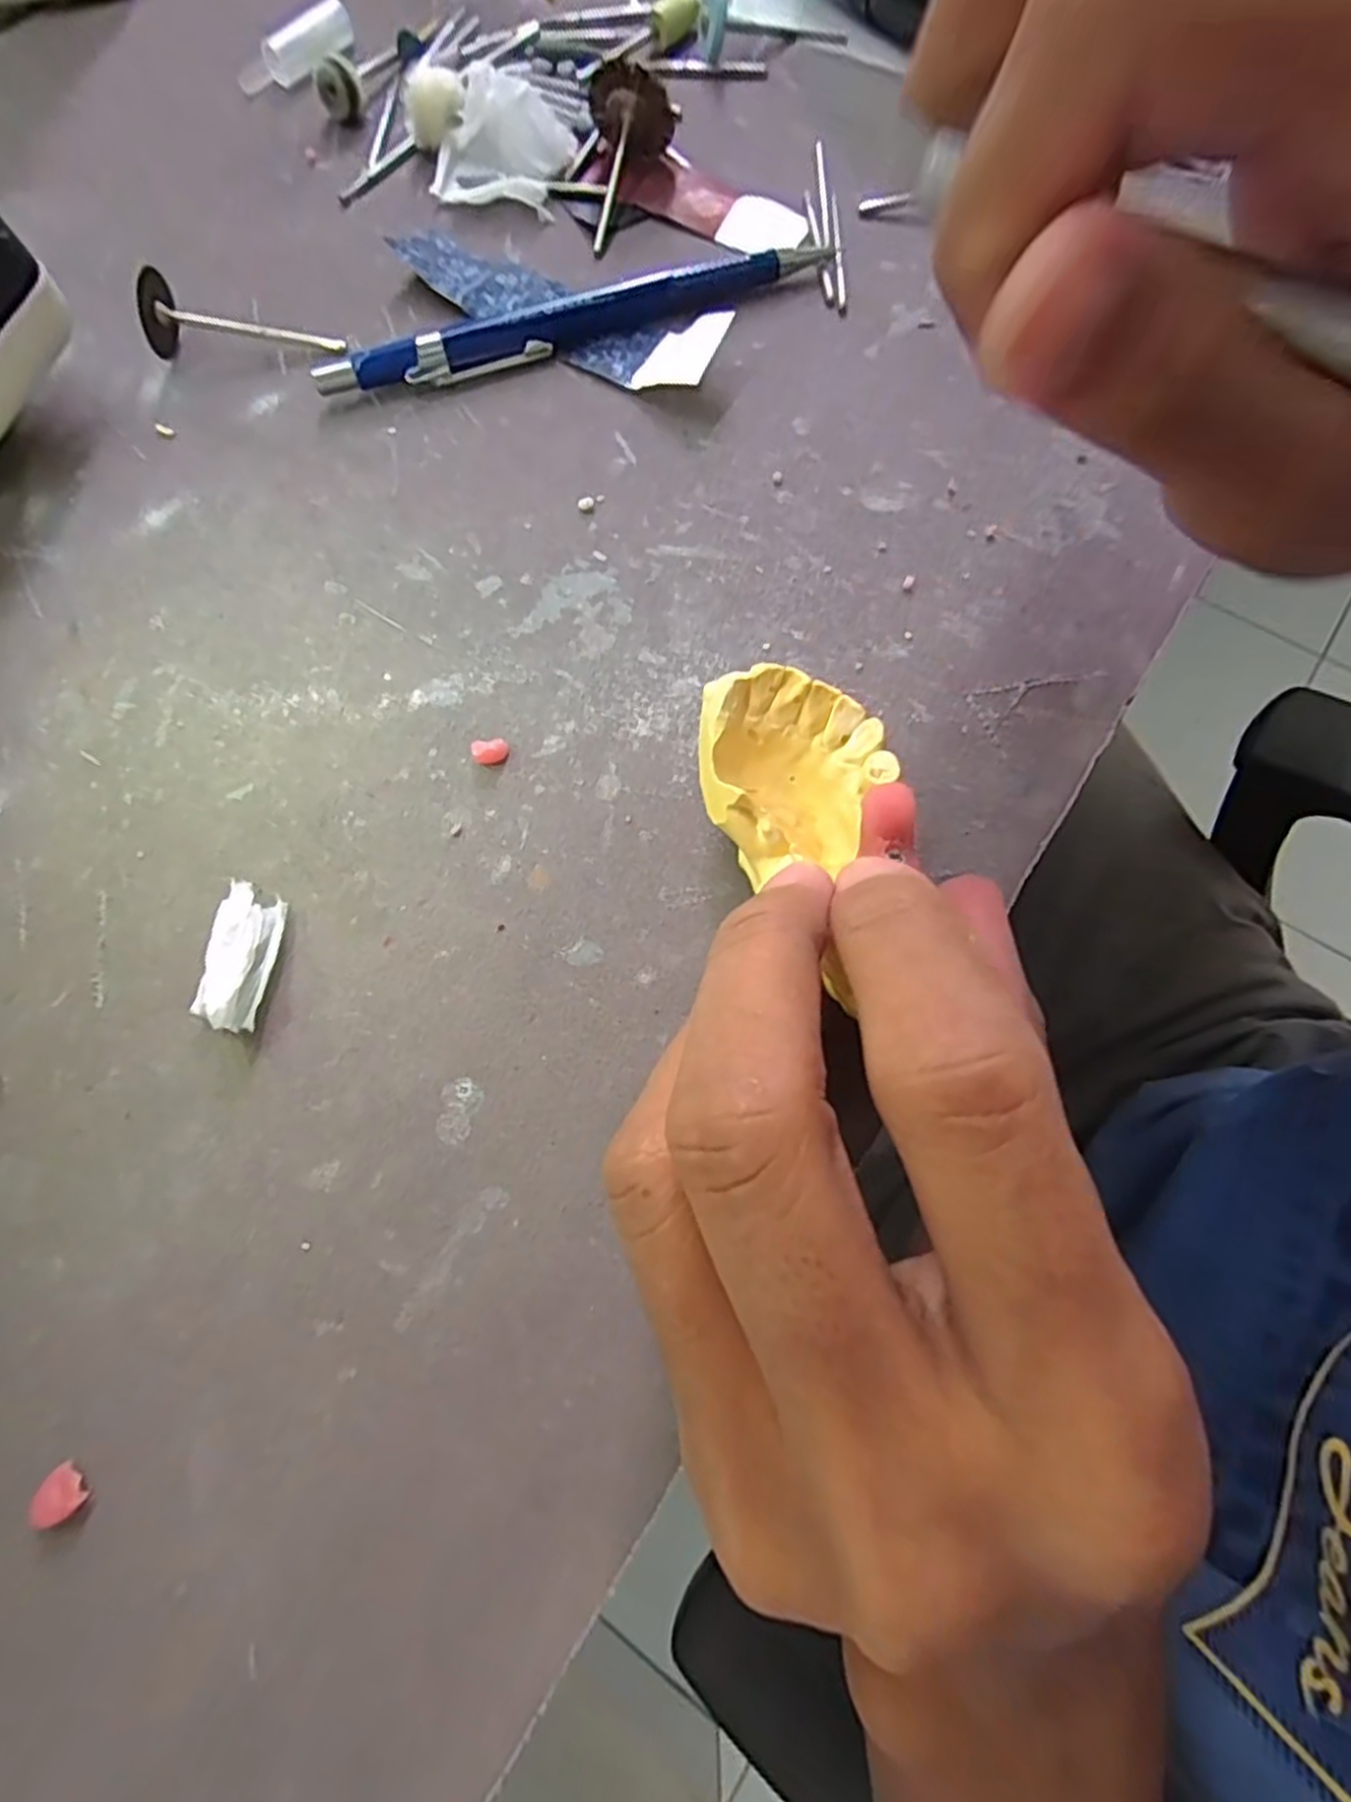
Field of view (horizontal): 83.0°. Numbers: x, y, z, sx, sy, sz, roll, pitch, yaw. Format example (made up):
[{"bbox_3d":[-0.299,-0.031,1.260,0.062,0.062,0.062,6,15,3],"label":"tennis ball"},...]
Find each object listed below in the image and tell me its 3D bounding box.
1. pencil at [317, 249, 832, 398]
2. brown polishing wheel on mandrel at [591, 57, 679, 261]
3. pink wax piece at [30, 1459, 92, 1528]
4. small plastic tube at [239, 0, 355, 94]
[{"bbox_3d":[-0.025,-0.148,0.195,0.129,0.010,0.008,-19,73,-5],"label":"pencil"},{"bbox_3d":[-0.011,-0.200,0.204,0.023,0.021,0.039,0,73,1],"label":"brown polishing wheel on mandrel"},{"bbox_3d":[-0.098,0.095,0.121,0.007,0.005,0.006,42,78,13],"label":"pink wax piece"},{"bbox_3d":[-0.116,-0.260,0.232,0.038,0.010,0.013,-30,74,-8],"label":"small plastic tube"}]

